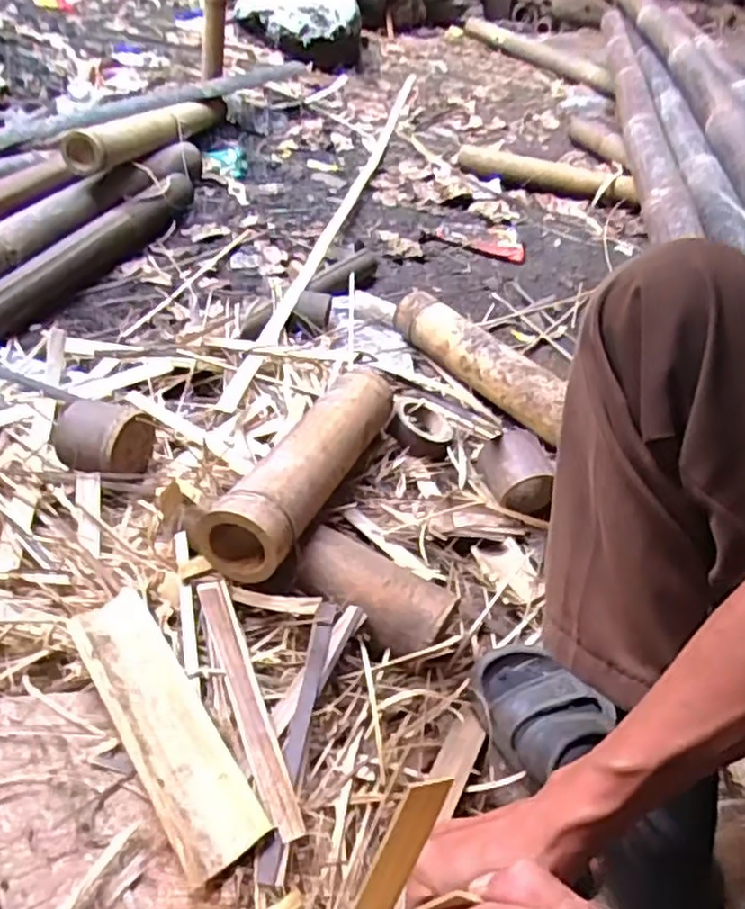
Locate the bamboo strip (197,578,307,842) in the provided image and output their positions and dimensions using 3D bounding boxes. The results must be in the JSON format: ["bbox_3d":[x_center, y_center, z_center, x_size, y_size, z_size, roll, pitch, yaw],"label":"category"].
[{"bbox_3d":[-0.104,0.196,0.566,0.024,0.007,0.234,-14,45,-20],"label":"bamboo strip"}]

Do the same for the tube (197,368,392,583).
[{"bbox_3d":[-0.057,-0.008,0.727,0.077,0.079,0.329,18,43,15],"label":"tube"}]

